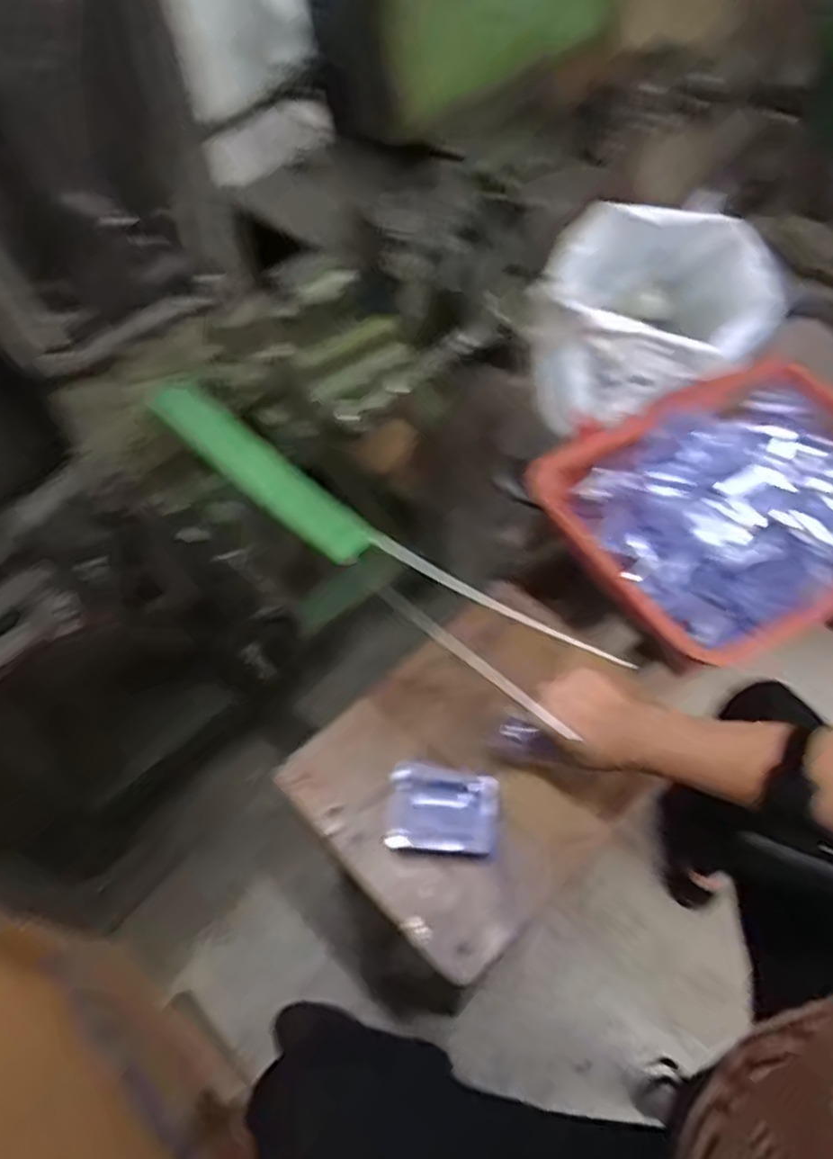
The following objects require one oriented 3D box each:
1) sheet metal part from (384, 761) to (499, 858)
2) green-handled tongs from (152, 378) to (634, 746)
[{"bbox_3d":[0.024,0.199,0.615,0.091,0.019,0.071,3,56,4],"label":"sheet metal part"},{"bbox_3d":[-0.056,-0.037,0.550,0.399,0.043,0.065,34,63,16],"label":"green-handled tongs"}]

